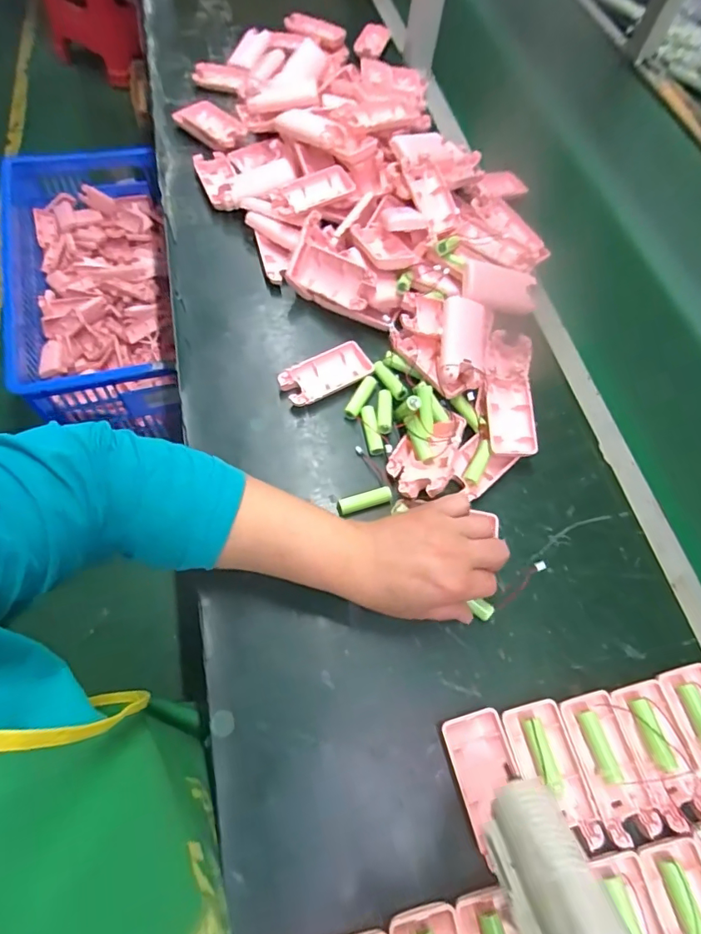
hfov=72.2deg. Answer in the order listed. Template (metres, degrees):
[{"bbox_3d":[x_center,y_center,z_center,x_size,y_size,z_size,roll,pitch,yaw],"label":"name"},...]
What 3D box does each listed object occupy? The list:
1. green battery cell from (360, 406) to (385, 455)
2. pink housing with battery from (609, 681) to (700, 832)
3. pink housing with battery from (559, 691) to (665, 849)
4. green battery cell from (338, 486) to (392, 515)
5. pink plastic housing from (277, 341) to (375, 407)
[{"bbox_3d":[0.021,-0.038,0.470,0.015,0.011,0.052,-7,65,-9],"label":"green battery cell"},{"bbox_3d":[0.240,0.217,0.366,0.043,0.015,0.094,-10,65,-11],"label":"pink housing with battery"},{"bbox_3d":[0.195,0.226,0.365,0.044,0.017,0.096,-10,66,-11],"label":"pink housing with battery"},{"bbox_3d":[0.014,0.031,0.440,0.050,0.014,0.014,-15,67,-13],"label":"green battery cell"},{"bbox_3d":[-0.024,-0.094,0.494,0.093,0.012,0.046,-25,69,-17],"label":"pink plastic housing"}]

